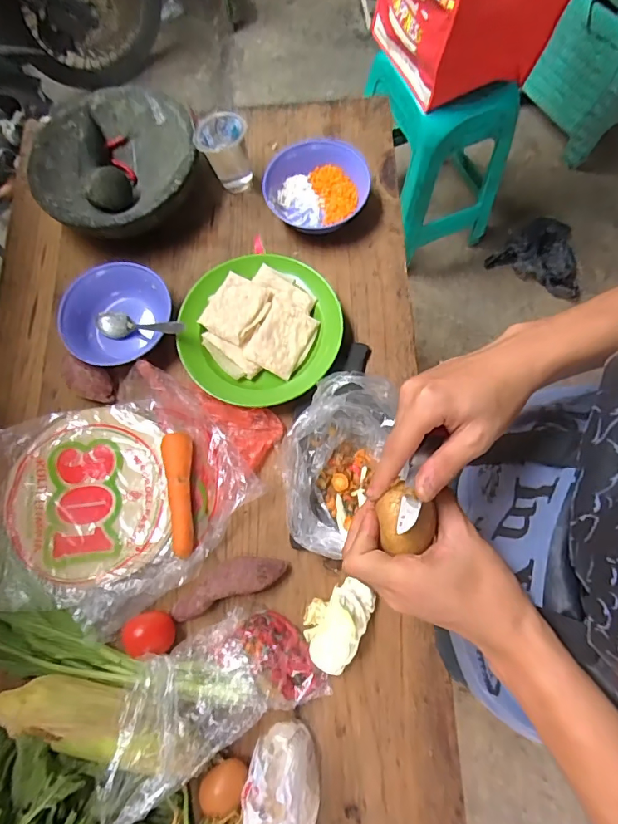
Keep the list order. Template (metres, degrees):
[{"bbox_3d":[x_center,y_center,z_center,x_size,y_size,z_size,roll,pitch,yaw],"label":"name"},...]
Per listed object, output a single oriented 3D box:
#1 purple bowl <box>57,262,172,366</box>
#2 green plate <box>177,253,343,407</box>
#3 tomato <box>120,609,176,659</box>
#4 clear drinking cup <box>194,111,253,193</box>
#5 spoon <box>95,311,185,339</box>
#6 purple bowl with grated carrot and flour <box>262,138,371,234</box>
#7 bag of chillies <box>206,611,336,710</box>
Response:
[{"bbox_3d":[-0.257,-0.124,0.639,0.131,0.064,0.139,0,75,-1],"label":"purple bowl"},{"bbox_3d":[-0.064,-0.112,0.615,0.204,0.032,0.207,0,75,-1],"label":"green plate"},{"bbox_3d":[-0.177,0.242,0.512,0.055,0.037,0.039,-2,75,-2],"label":"tomato"},{"bbox_3d":[-0.126,-0.382,0.685,0.068,0.089,0.072,0,75,-1],"label":"clear drinking cup"},{"bbox_3d":[-0.224,-0.116,0.620,0.162,0.025,0.036,7,72,34],"label":"spoon"},{"bbox_3d":[0.011,-0.325,0.682,0.140,0.044,0.132,0,75,-1],"label":"purple bowl with grated carrot and flour"},{"bbox_3d":[-0.039,0.261,0.500,0.132,0.039,0.067,29,76,6],"label":"bag of chillies"}]

